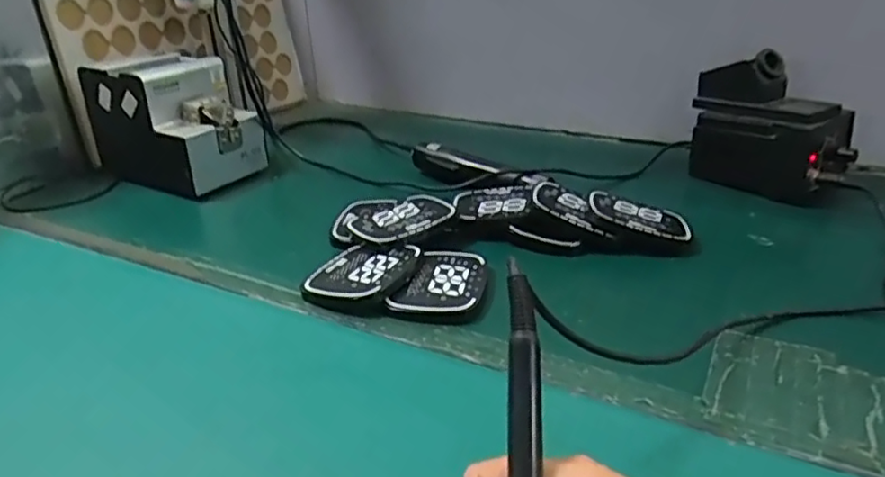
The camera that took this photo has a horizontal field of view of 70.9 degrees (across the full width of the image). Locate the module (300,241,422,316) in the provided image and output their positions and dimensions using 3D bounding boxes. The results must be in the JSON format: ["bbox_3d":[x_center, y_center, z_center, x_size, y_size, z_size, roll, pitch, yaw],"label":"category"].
[{"bbox_3d":[-0.073,0.033,0.563,0.084,0.018,0.105,9,28,20],"label":"module"}]

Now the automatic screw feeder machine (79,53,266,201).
[{"bbox_3d":[-0.344,-0.151,0.806,0.182,0.140,0.131,16,31,31],"label":"automatic screw feeder machine"}]

